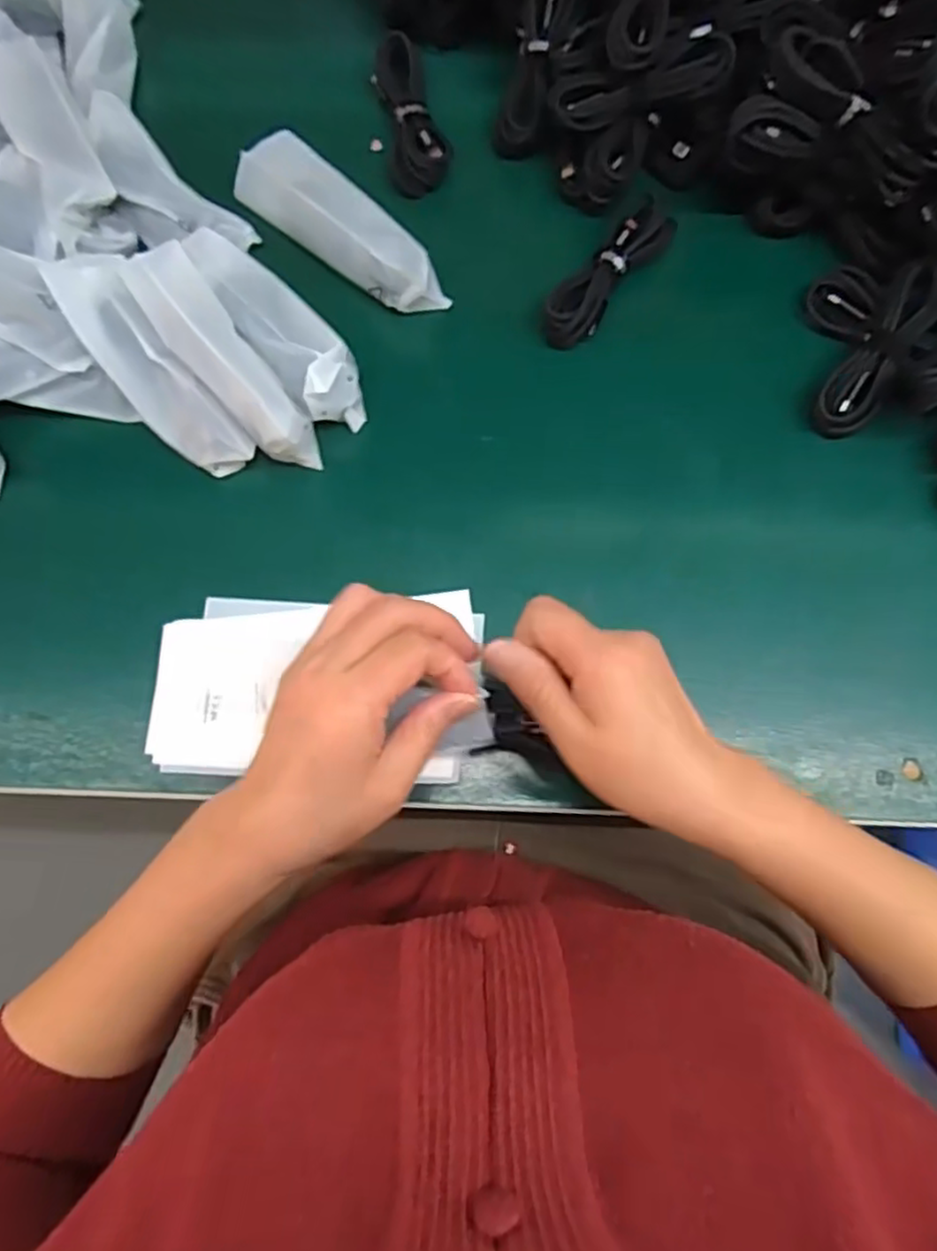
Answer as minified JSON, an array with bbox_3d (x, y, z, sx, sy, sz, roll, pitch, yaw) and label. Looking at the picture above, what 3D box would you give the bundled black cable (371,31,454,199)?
[{"bbox_3d":[-0.038,-0.340,0.470,0.040,0.024,0.105,-10,77,-2],"label":"bundled black cable"}]

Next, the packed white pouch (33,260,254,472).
[{"bbox_3d":[-0.184,-0.148,0.408,0.043,0.037,0.144,-35,79,-7],"label":"packed white pouch"}]

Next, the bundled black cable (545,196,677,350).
[{"bbox_3d":[0.087,-0.219,0.441,0.032,0.023,0.111,37,80,8],"label":"bundled black cable"}]

